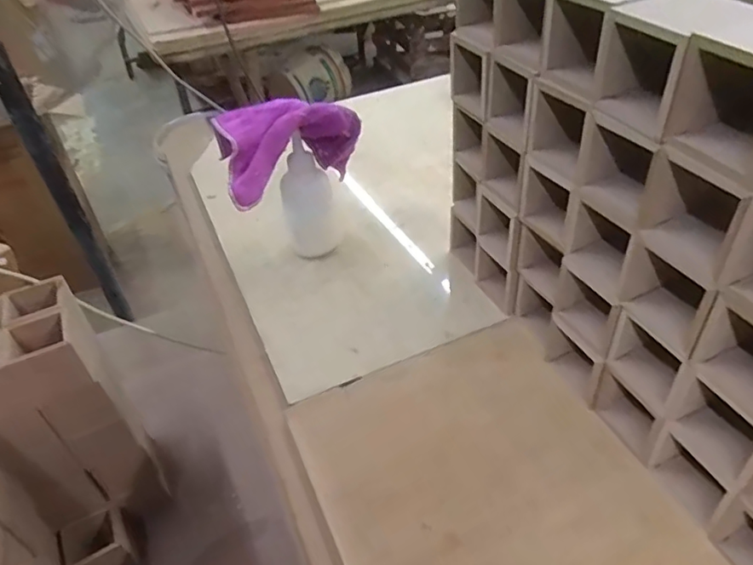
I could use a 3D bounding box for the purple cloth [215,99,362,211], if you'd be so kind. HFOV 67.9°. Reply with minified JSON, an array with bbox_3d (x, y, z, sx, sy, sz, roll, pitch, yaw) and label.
[{"bbox_3d":[-0.089,-0.140,0.575,0.153,0.080,0.073,-24,44,-20],"label":"purple cloth"}]

